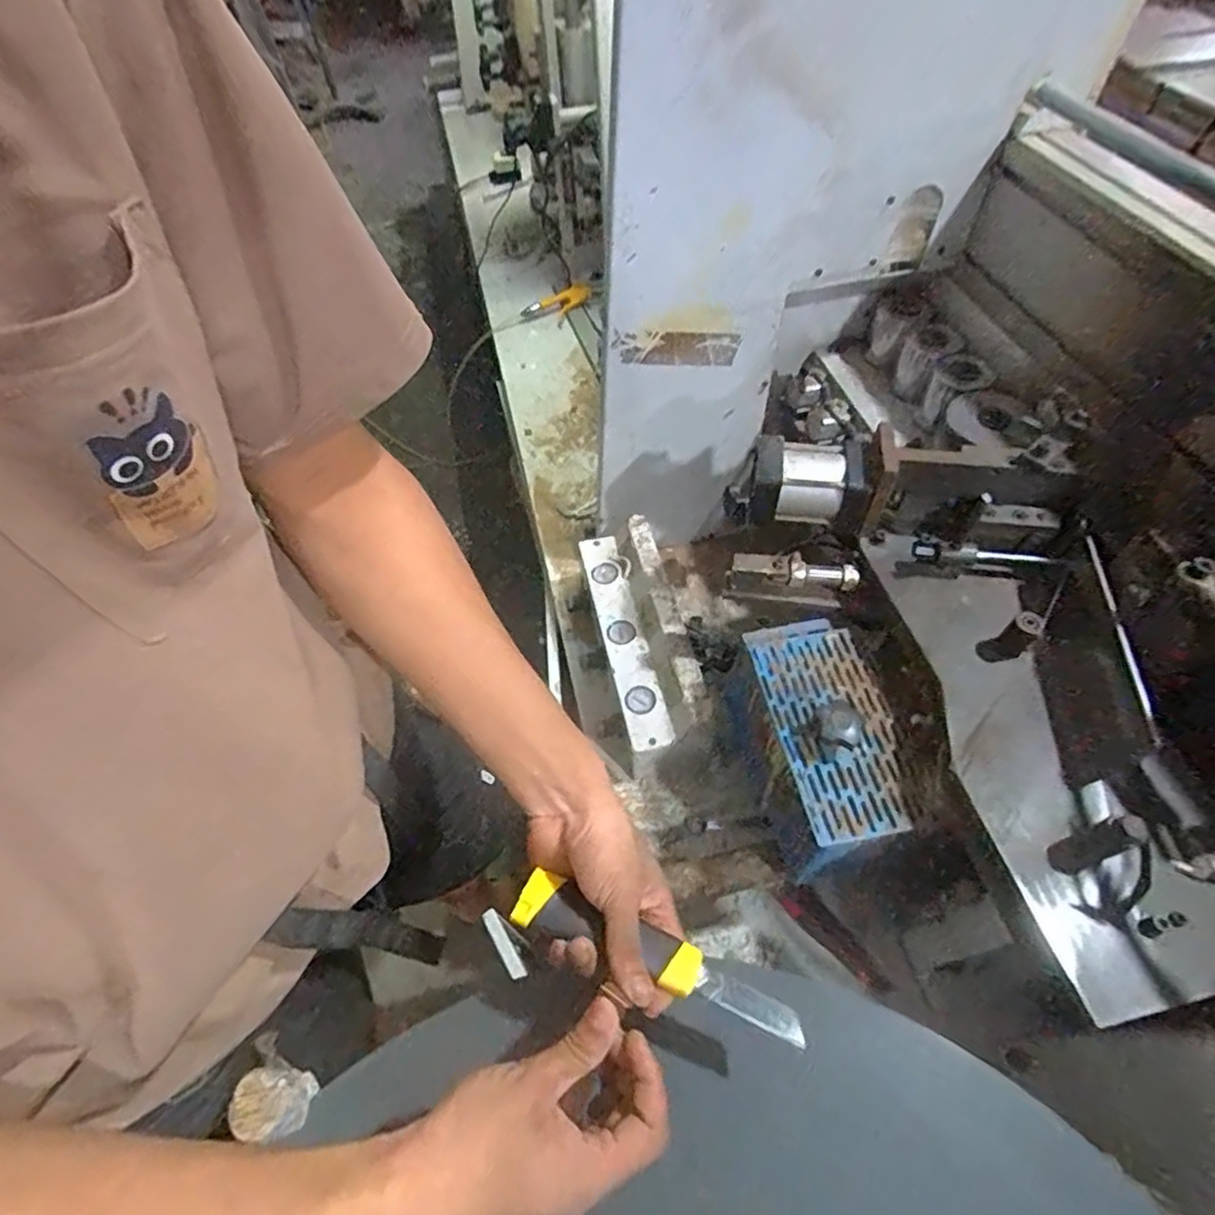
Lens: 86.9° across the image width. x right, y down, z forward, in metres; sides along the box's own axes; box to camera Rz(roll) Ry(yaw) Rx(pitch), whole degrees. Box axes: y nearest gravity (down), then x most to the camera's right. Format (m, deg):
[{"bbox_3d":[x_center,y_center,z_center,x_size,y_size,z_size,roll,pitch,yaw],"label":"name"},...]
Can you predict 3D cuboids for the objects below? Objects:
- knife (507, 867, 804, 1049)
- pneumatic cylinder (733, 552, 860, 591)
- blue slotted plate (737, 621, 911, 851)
[{"bbox_3d":[0.031,0.228,0.414,0.193,0.011,0.032,22,59,9],"label":"knife"},{"bbox_3d":[0.211,-0.044,0.724,0.134,0.028,0.030,10,57,10],"label":"pneumatic cylinder"},{"bbox_3d":[0.227,0.112,0.660,0.112,0.017,0.243,-11,55,-4],"label":"blue slotted plate"}]

